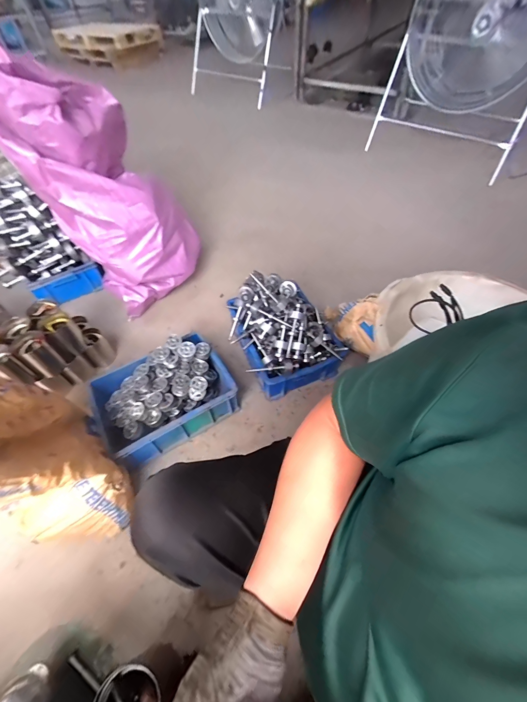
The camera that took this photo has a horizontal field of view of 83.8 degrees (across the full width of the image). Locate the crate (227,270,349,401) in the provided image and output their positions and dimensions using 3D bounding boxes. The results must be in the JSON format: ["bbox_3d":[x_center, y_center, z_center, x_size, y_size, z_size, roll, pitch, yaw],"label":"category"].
[{"bbox_3d":[0.066,-0.082,1.016,0.323,0.309,0.358,-16,56,-10],"label":"crate"}]

